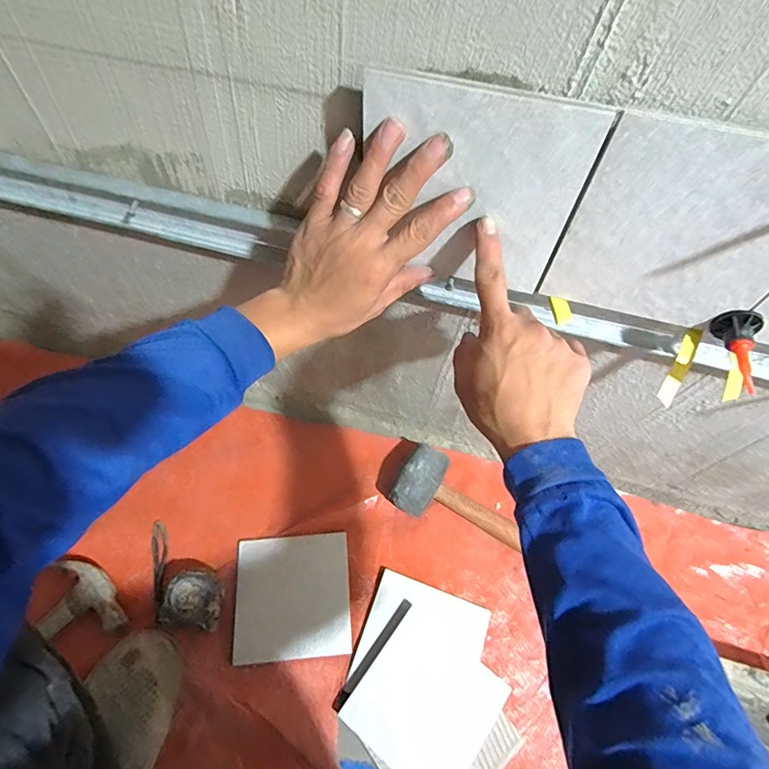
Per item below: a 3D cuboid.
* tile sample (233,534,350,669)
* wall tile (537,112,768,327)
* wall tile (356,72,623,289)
[{"bbox_3d":[-0.122,0.281,0.604,0.147,0.007,0.149,-4,61,-4],"label":"tile sample"},{"bbox_3d":[0.202,-0.097,0.305,0.145,0.143,0.007,14,61,6],"label":"wall tile"},{"bbox_3d":[0.058,-0.132,0.320,0.145,0.141,0.011,12,61,5],"label":"wall tile"}]

